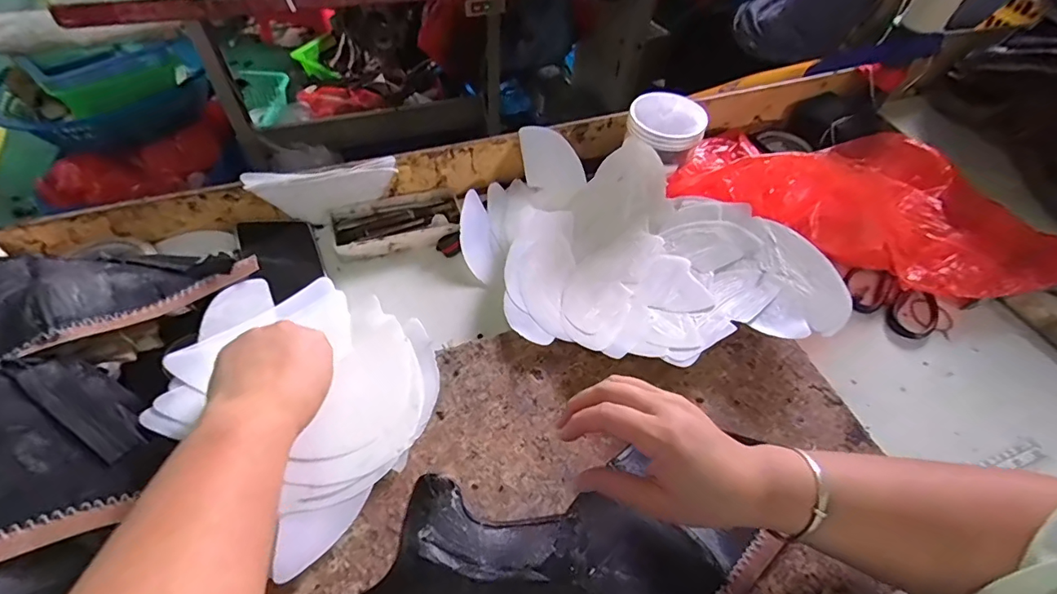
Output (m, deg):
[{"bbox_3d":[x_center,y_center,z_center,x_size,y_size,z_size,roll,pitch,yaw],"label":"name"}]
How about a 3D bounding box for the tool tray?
[{"bbox_3d":[-0.152,-0.088,0.571,0.146,0.021,0.075,-14,56,-14],"label":"tool tray"}]

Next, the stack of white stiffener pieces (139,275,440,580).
[{"bbox_3d":[-0.190,0.071,0.407,0.210,0.038,0.201,33,58,19],"label":"stack of white stiffener pieces"}]

